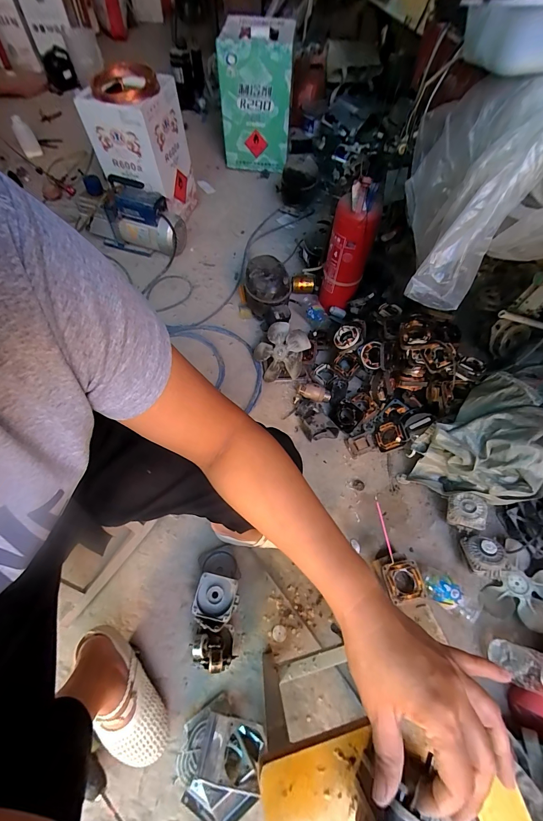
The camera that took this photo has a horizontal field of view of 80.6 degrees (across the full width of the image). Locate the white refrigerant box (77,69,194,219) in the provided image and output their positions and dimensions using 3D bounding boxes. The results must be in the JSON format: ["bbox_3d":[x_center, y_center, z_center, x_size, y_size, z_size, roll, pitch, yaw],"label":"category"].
[{"bbox_3d":[-0.472,-0.950,1.198,0.254,0.374,0.256,14,61,4],"label":"white refrigerant box"}]

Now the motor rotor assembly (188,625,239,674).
[{"bbox_3d":[-0.124,0.508,0.684,0.086,0.046,0.078,-3,61,-4],"label":"motor rotor assembly"}]

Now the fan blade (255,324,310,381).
[{"bbox_3d":[0.031,-0.178,1.009,0.172,0.031,0.177,42,110,22],"label":"fan blade"}]

